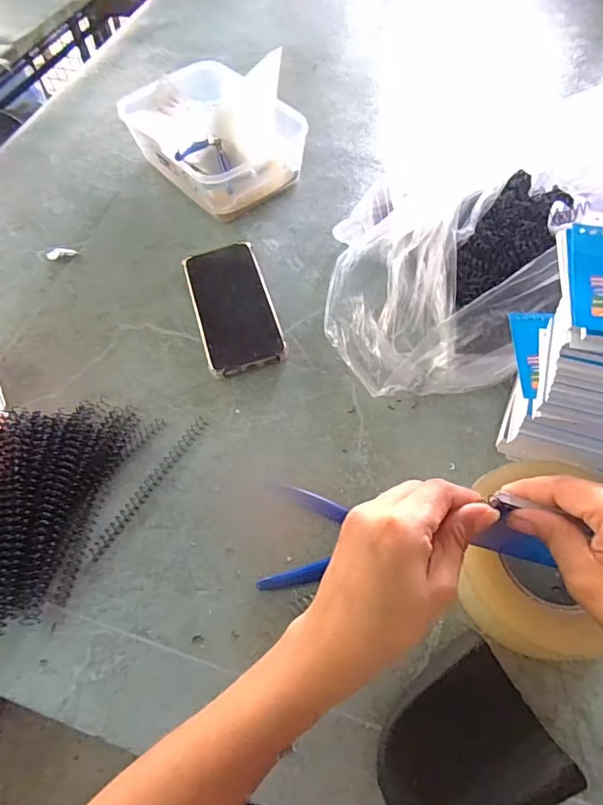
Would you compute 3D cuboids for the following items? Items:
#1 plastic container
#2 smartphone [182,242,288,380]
[{"bbox_3d":[-0.122,-0.348,0.635,0.162,0.080,0.242,-35,62,-16],"label":"plastic container"},{"bbox_3d":[-0.075,-0.107,0.530,0.080,0.017,0.176,-16,59,-5],"label":"smartphone"}]

